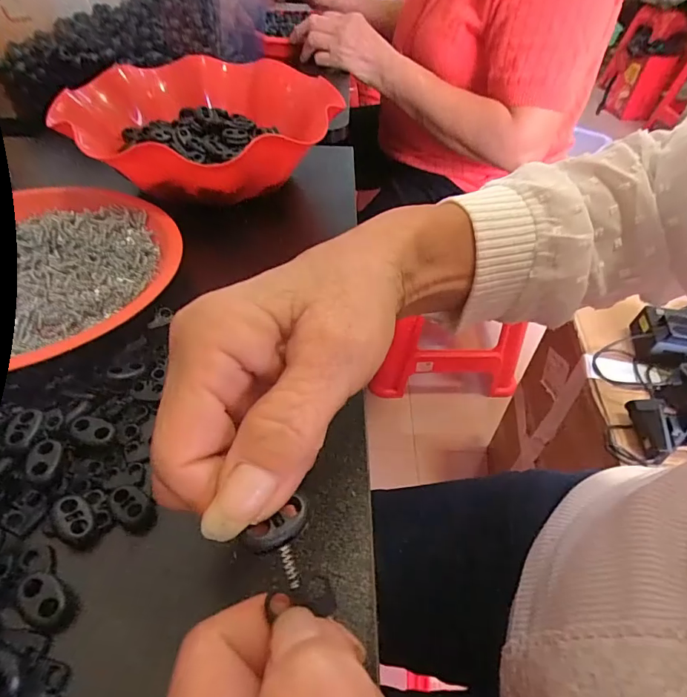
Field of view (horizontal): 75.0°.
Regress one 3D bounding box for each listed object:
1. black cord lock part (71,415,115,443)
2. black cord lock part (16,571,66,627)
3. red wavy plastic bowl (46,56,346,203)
[{"bbox_3d":[-0.119,0.038,0.213,0.019,0.004,0.012,29,47,1],"label":"black cord lock part"},{"bbox_3d":[-0.113,0.094,0.168,0.019,0.006,0.013,29,50,23],"label":"black cord lock part"},{"bbox_3d":[-0.124,-0.197,0.393,0.207,0.052,0.218,2,45,-2],"label":"red wavy plastic bowl"}]

